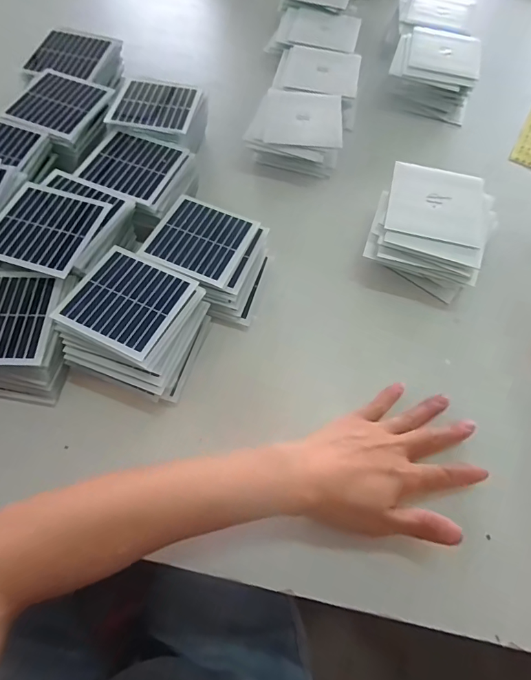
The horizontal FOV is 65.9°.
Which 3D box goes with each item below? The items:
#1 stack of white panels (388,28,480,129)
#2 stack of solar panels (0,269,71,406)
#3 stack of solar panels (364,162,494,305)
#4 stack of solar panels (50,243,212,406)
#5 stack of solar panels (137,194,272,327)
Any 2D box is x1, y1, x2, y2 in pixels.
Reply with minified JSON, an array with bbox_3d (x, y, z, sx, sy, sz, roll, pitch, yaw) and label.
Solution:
[{"bbox_3d":[0.222,-0.354,0.550,0.108,0.059,0.121,13,64,4],"label":"stack of white panels"},{"bbox_3d":[-0.217,-0.005,0.355,0.106,0.044,0.104,6,64,0],"label":"stack of solar panels"},{"bbox_3d":[0.163,-0.110,0.417,0.110,0.063,0.112,18,65,6],"label":"stack of solar panels"},{"bbox_3d":[-0.113,-0.015,0.363,0.109,0.042,0.107,19,65,7],"label":"stack of solar panels"},{"bbox_3d":[-0.053,-0.081,0.404,0.113,0.037,0.104,22,65,8],"label":"stack of solar panels"}]

